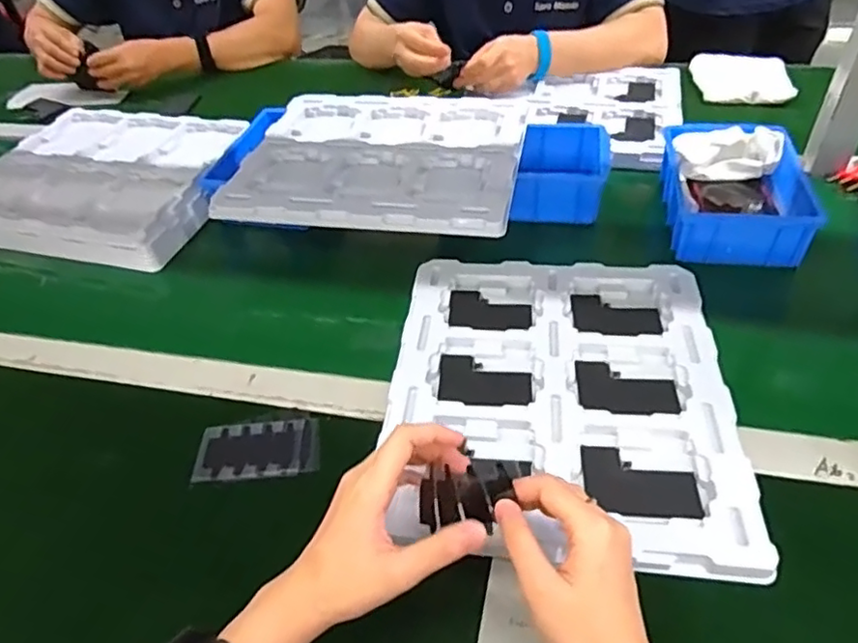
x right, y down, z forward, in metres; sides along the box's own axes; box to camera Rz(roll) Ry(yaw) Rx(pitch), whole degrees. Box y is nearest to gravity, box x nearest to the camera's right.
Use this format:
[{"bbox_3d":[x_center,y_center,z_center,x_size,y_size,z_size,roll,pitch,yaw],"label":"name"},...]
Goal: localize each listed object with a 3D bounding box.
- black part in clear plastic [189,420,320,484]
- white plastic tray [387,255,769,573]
[{"bbox_3d":[-0.138,0.105,0.501,0.098,0.007,0.048,-7,43,-1],"label":"black part in clear plastic"},{"bbox_3d":[0.107,0.053,0.517,0.266,0.018,0.304,1,44,7],"label":"white plastic tray"}]

